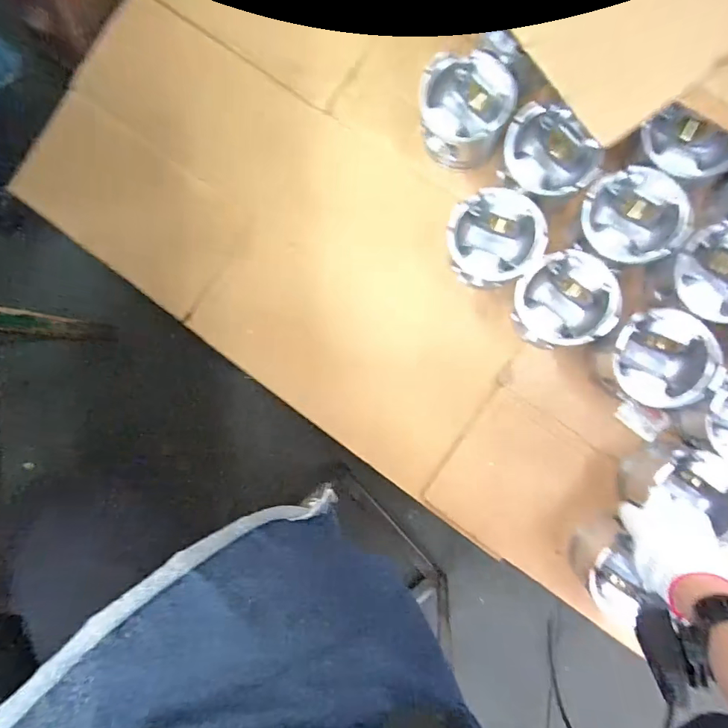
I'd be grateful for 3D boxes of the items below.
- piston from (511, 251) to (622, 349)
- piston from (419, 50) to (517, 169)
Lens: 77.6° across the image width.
[{"bbox_3d":[0.245,-0.077,0.575,0.111,0.106,0.108,0,88,8],"label":"piston"},{"bbox_3d":[0.130,-0.323,0.584,0.111,0.087,0.108,-7,88,8],"label":"piston"}]

